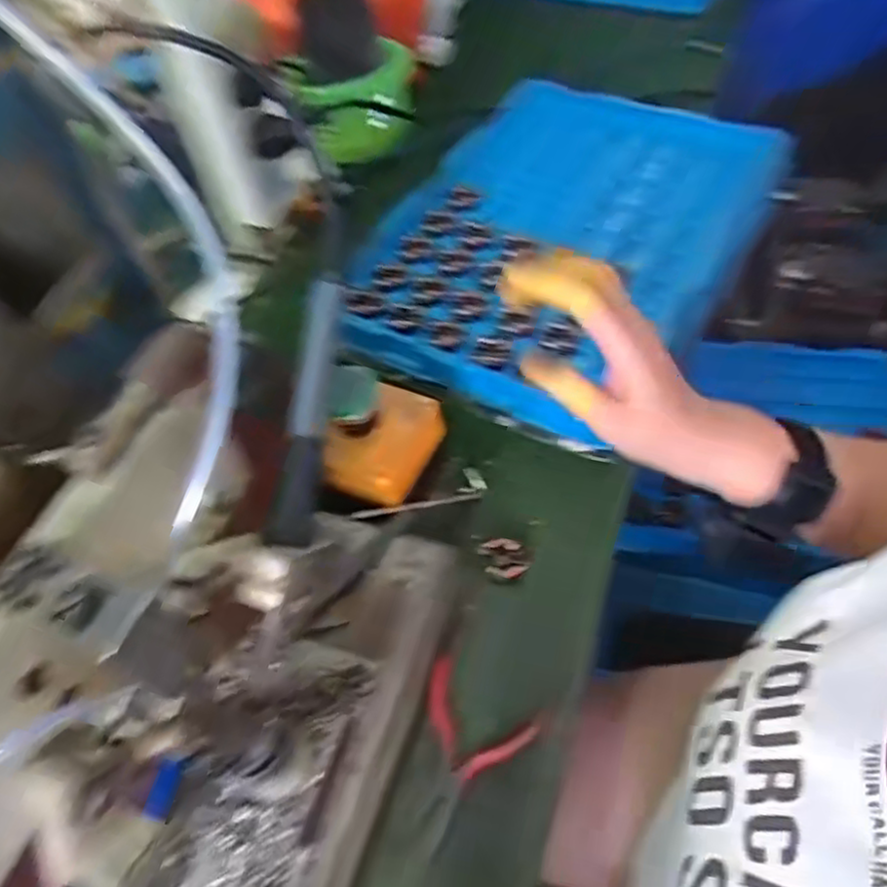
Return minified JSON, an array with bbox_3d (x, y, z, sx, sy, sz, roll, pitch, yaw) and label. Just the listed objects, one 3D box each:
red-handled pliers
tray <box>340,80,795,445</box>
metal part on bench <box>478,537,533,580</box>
[{"bbox_3d":[0.003,0.172,0.402,0.068,0.019,0.086,27,61,24],"label":"red-handled pliers"},{"bbox_3d":[0.098,-0.180,0.612,0.281,0.031,0.364,24,62,19],"label":"tray"},{"bbox_3d":[0.040,0.075,0.462,0.032,0.013,0.025,-6,54,2],"label":"metal part on bench"}]

